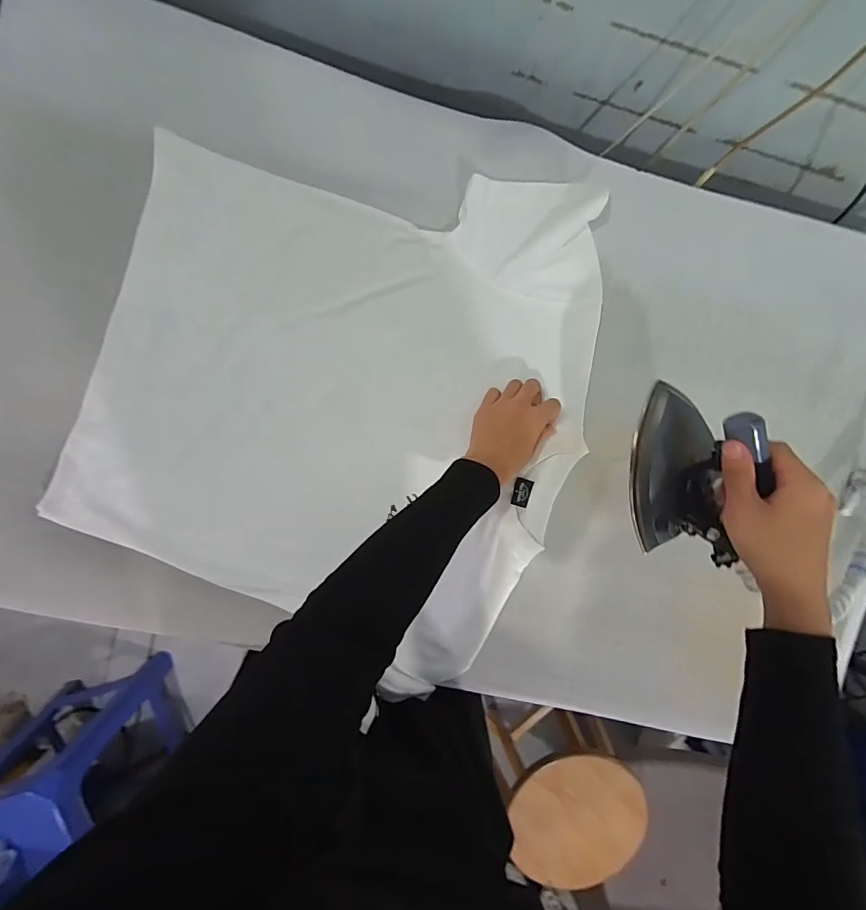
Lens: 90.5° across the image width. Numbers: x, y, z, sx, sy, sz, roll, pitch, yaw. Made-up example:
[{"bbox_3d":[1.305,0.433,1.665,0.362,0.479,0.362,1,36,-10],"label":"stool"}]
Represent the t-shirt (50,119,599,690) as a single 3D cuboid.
[{"bbox_3d":[-0.110,-0.073,0.585,0.628,0.055,0.694,20,94,-9],"label":"t-shirt"}]

